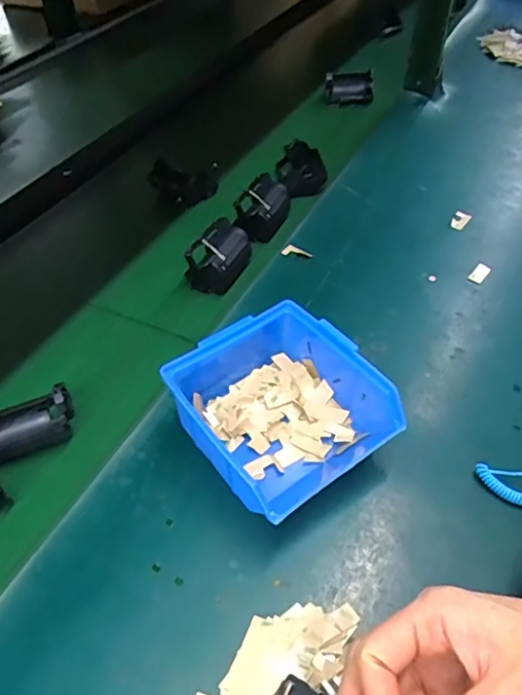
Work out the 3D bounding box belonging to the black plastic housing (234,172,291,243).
[{"bbox_3d":[0.002,-0.153,0.597,0.047,0.044,0.062,15,47,15],"label":"black plastic housing"}]

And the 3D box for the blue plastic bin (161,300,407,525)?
[{"bbox_3d":[0.013,0.042,0.405,0.119,0.068,0.140,-31,53,-27],"label":"blue plastic bin"}]

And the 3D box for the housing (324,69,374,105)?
[{"bbox_3d":[0.136,-0.404,0.842,0.070,0.034,0.054,2,45,3],"label":"housing"}]

